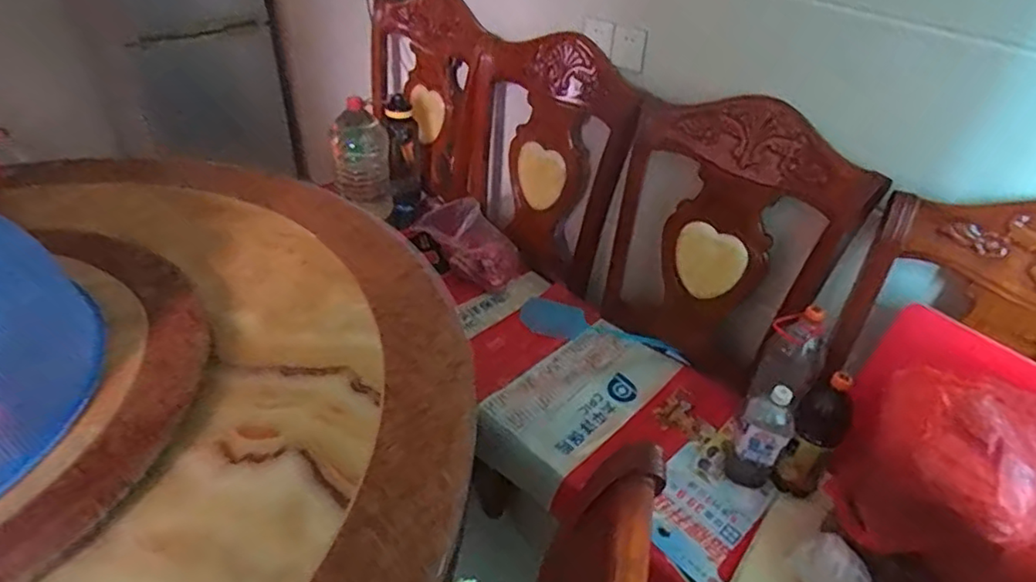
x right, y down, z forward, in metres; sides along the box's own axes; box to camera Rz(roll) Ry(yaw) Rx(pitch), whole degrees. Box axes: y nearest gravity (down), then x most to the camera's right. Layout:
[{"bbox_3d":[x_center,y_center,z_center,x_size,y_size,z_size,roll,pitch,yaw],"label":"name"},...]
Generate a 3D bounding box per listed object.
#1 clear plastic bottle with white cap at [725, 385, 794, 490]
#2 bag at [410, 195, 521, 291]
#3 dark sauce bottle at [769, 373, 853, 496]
[{"bbox_3d":[0.443,0.267,1.087,0.081,0.221,0.077,24,43,23],"label":"clear plastic bottle with white cap"},{"bbox_3d":[-0.133,-0.121,1.548,0.255,0.251,0.108,17,41,16],"label":"bag"},{"bbox_3d":[0.527,0.258,1.070,0.086,0.253,0.074,27,44,26],"label":"dark sauce bottle"}]

